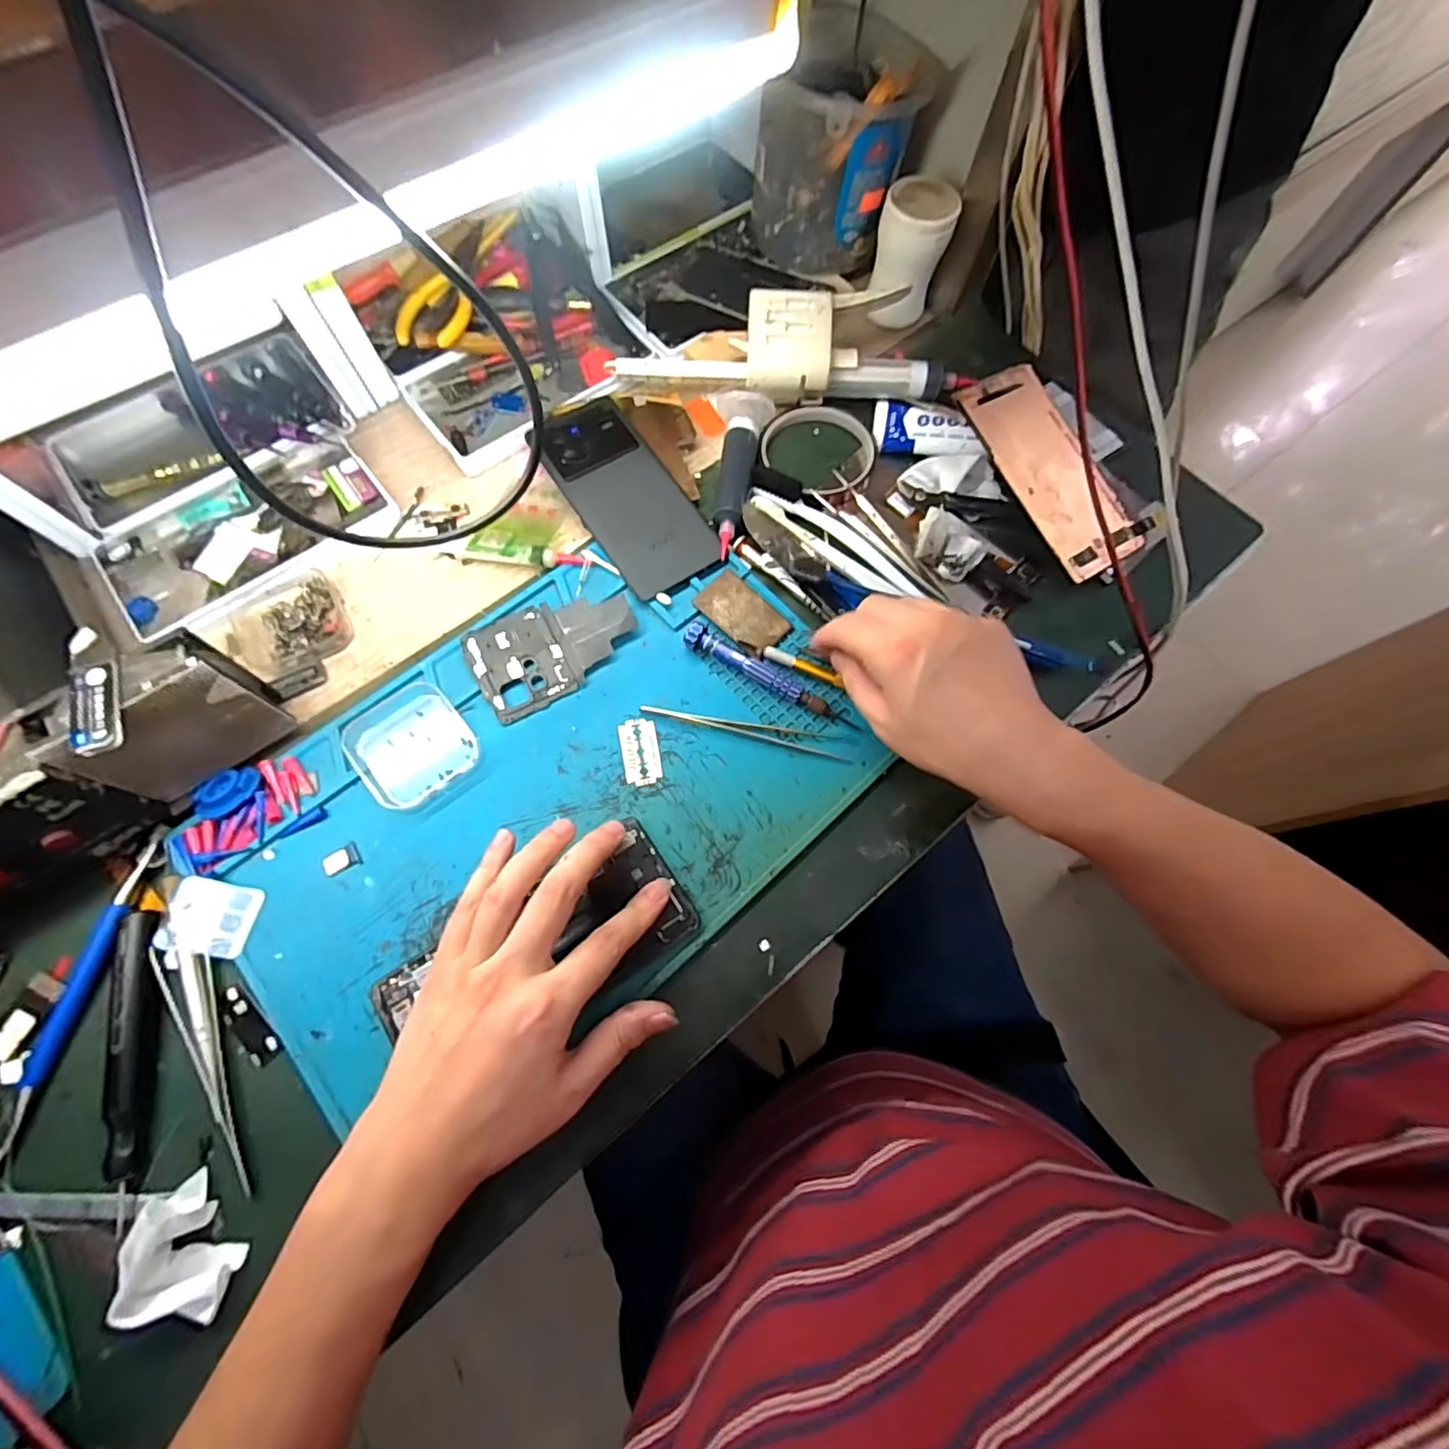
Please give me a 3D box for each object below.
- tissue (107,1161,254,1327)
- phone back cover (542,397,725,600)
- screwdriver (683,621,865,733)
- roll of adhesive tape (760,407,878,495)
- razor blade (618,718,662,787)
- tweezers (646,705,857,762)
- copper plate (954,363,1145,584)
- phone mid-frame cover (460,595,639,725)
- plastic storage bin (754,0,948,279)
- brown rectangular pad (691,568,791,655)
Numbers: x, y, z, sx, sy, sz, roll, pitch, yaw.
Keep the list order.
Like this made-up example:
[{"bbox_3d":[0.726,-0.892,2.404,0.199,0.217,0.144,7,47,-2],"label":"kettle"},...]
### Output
[{"bbox_3d":[-0.251,0.247,0.278,0.054,0.023,0.043,42,74,12],"label":"tissue"},{"bbox_3d":[-0.070,-0.165,0.433,0.071,0.010,0.159,-33,75,-12],"label":"phone back cover"},{"bbox_3d":[0.031,-0.031,0.390,0.124,0.016,0.016,27,72,7],"label":"screwdriver"},{"bbox_3d":[0.073,-0.204,0.455,0.087,0.011,0.073,-9,71,-5],"label":"roll of adhesive tape"},{"bbox_3d":[-0.052,0.016,0.378,0.023,0.004,0.042,-11,71,-6],"label":"razor blade"},{"bbox_3d":[0.013,0.002,0.385,0.130,0.005,0.015,13,71,3],"label":"tweezers"},{"bbox_3d":[0.234,-0.182,0.436,0.072,0.009,0.157,-28,84,-12],"label":"copper plate"},{"bbox_3d":[-0.109,-0.051,0.396,0.105,0.007,0.065,-27,74,-11],"label":"phone mid-frame cover"},{"bbox_3d":[0.088,-0.444,0.480,0.113,0.122,0.117,1,71,-2],"label":"plastic storage bin"},{"bbox_3d":[0.012,-0.075,0.412,0.060,0.004,0.038,44,75,12],"label":"brown rectangular pad"}]

